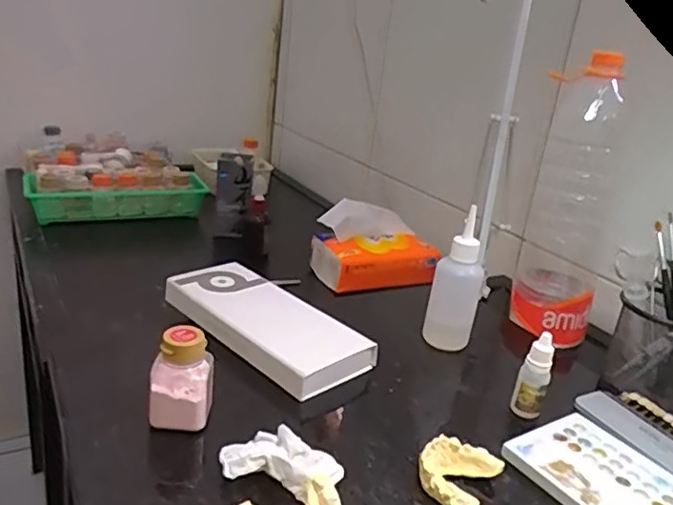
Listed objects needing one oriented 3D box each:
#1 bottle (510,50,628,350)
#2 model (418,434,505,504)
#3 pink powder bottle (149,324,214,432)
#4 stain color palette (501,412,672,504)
[{"bbox_3d":[0.256,-0.049,0.646,0.072,0.289,0.081,0,22,-14],"label":"bottle"},{"bbox_3d":[0.084,0.155,0.417,0.048,0.021,0.055,19,25,30],"label":"model"},{"bbox_3d":[-0.114,0.096,0.441,0.040,0.076,0.031,6,22,0],"label":"pink powder bottle"},{"bbox_3d":[0.206,0.171,0.420,0.098,0.009,0.153,-10,27,-35],"label":"stain color palette"}]

